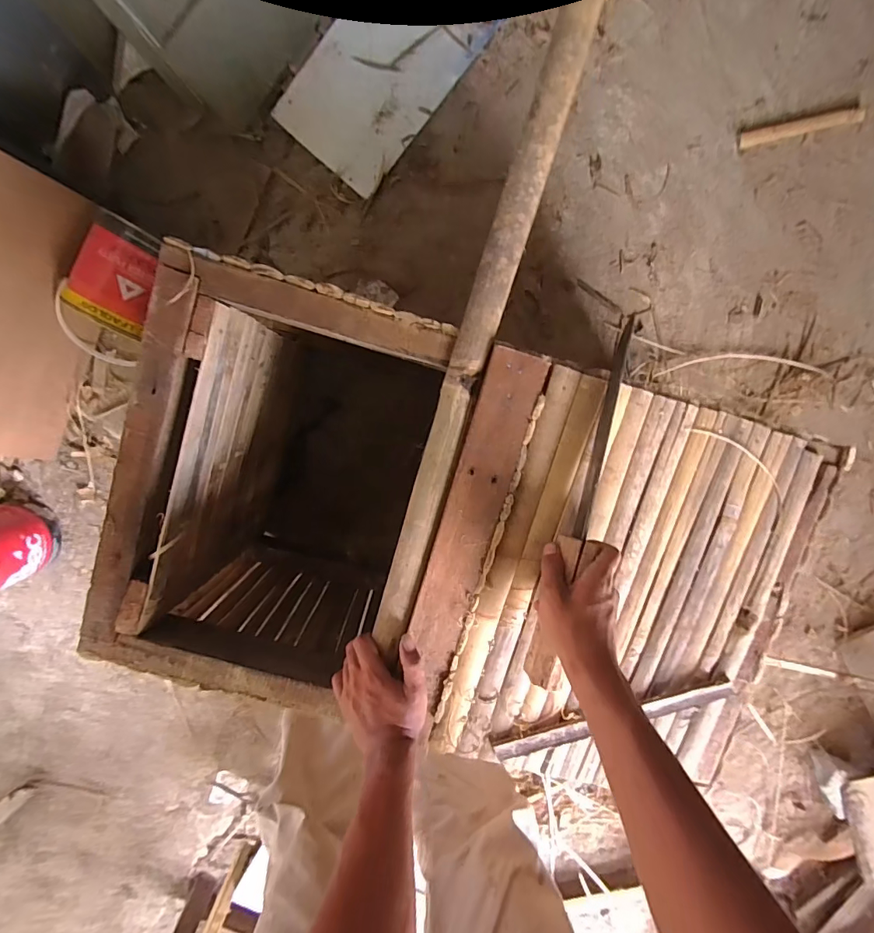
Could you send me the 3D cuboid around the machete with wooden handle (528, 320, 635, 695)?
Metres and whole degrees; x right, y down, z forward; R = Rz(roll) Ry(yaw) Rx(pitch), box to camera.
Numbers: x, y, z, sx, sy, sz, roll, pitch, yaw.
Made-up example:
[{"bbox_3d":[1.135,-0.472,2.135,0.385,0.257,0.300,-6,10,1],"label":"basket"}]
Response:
[{"bbox_3d":[0.158,0.037,0.458,0.041,0.044,0.377,16,88,-7],"label":"machete with wooden handle"}]

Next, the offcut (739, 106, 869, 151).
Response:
[{"bbox_3d":[0.736,-0.685,0.879,0.274,0.012,0.033,-15,99,-3],"label":"offcut"}]

